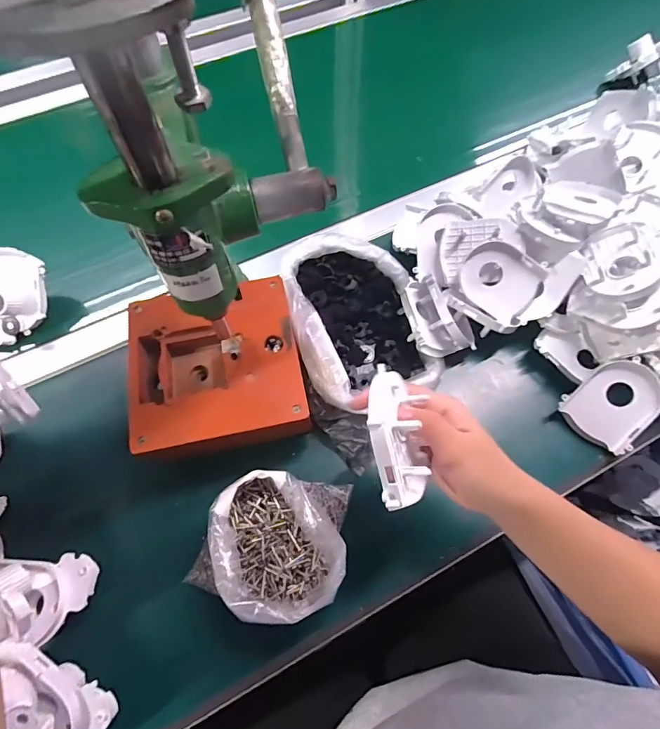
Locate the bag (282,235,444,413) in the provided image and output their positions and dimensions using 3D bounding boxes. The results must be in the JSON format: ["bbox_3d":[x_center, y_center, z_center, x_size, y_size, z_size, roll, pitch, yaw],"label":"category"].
[{"bbox_3d":[0.030,-0.043,0.456,0.135,0.060,0.196,-17,66,-8],"label":"bag"}]

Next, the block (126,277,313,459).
[{"bbox_3d":[-0.105,0.004,0.405,0.151,0.038,0.155,-10,65,-4],"label":"block"}]

